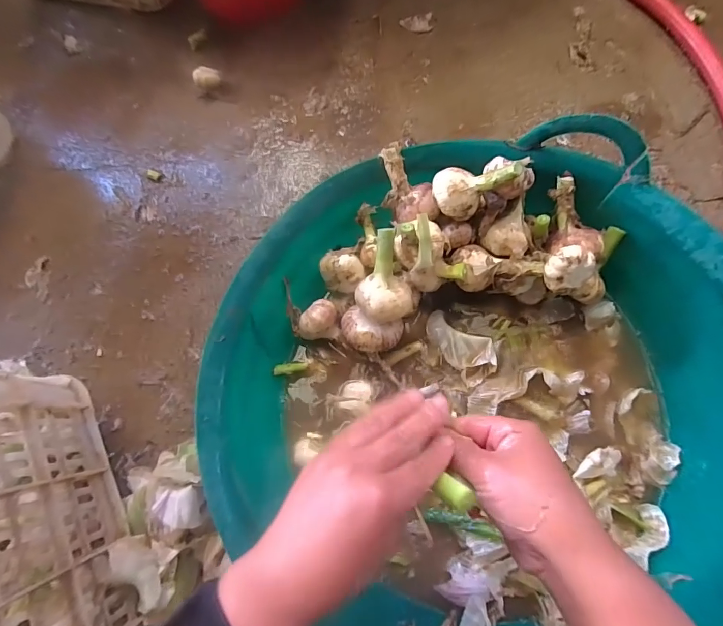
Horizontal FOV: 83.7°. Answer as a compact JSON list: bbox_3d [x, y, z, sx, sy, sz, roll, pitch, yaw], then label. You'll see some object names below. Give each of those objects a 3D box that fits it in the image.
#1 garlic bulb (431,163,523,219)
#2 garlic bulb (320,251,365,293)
[{"bbox_3d":[0.116,-0.133,0.424,0.083,0.059,0.051,25,73,12],"label":"garlic bulb"},{"bbox_3d":[-0.022,-0.049,0.478,0.049,0.034,0.041,-13,70,-2],"label":"garlic bulb"}]

